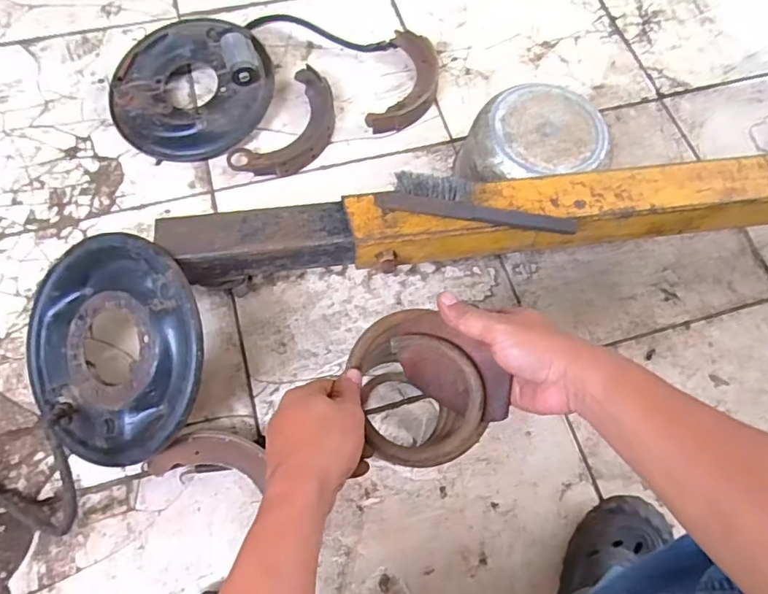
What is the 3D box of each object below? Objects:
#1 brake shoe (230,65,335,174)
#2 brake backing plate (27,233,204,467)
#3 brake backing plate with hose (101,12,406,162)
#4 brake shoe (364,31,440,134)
[{"bbox_3d":[-0.147,-0.277,0.885,0.115,0.034,0.216,29,70,9],"label":"brake shoe"},{"bbox_3d":[-0.329,0.062,0.651,0.267,0.030,0.262,0,89,21],"label":"brake backing plate"},{"bbox_3d":[-0.234,-0.408,0.919,0.482,0.083,0.248,-32,73,-14],"label":"brake backing plate with hose"},{"bbox_3d":[0.042,-0.368,0.933,0.099,0.034,0.211,16,69,4],"label":"brake shoe"}]

